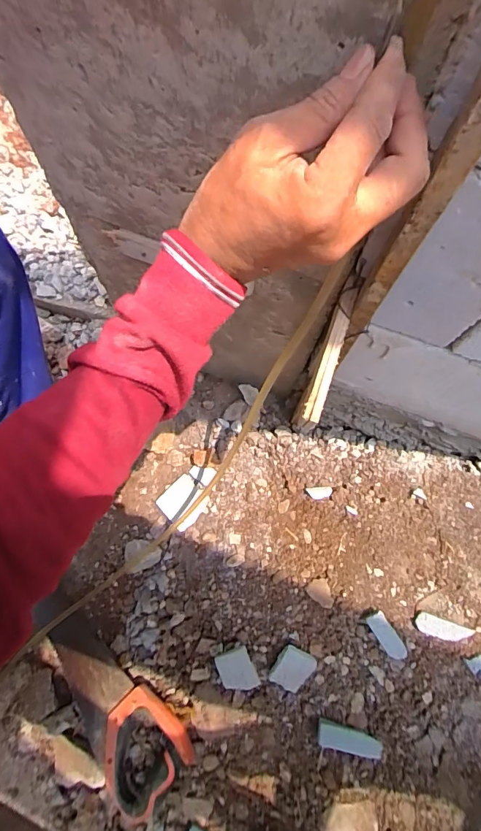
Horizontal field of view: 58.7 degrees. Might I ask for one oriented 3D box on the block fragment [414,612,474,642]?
[{"bbox_3d":[0.280,0.296,0.589,0.073,0.016,0.026,20,76,4],"label":"block fragment"}]

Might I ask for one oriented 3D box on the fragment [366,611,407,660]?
[{"bbox_3d":[0.205,0.310,0.601,0.027,0.016,0.066,-31,78,-9],"label":"fragment"}]

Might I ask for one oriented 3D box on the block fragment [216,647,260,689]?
[{"bbox_3d":[-0.006,0.373,0.623,0.049,0.017,0.060,-21,77,-6],"label":"block fragment"}]

